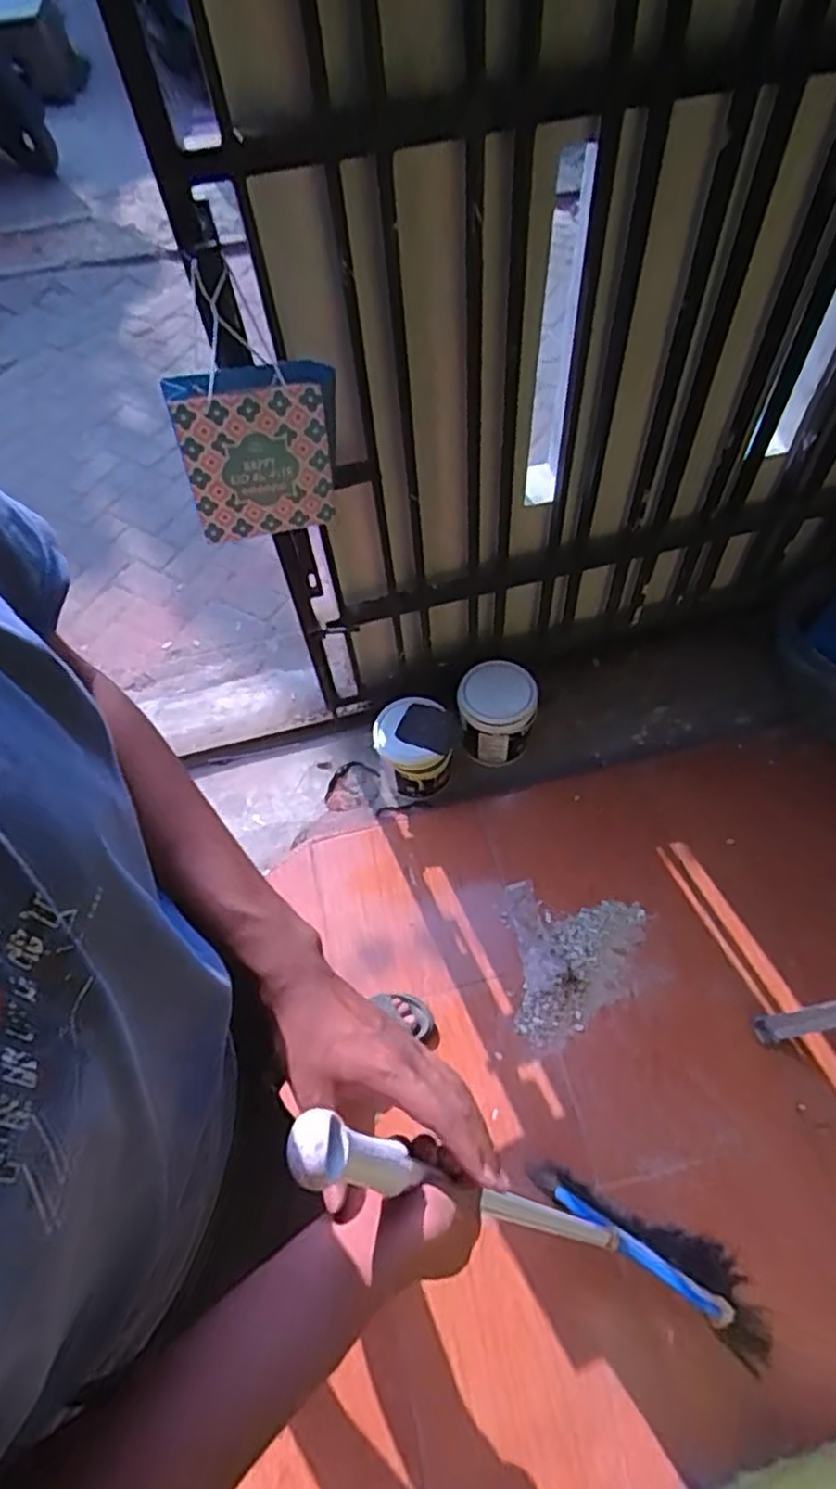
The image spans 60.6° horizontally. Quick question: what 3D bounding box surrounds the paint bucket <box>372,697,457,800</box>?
[{"bbox_3d":[-0.005,0.009,1.706,0.181,0.175,0.174,-2,59,3],"label":"paint bucket"}]

